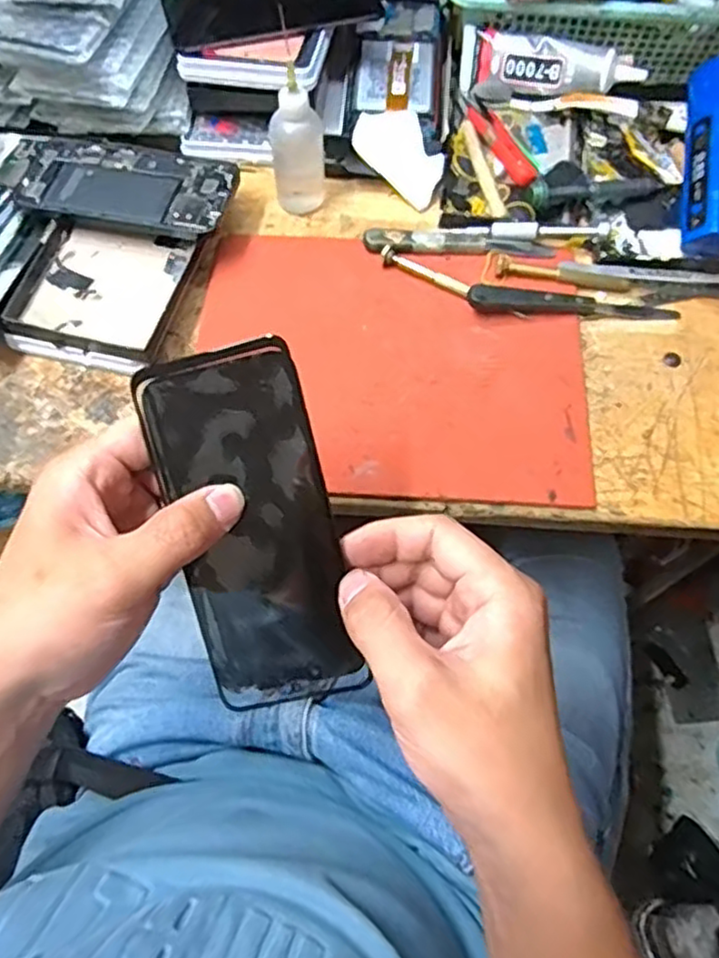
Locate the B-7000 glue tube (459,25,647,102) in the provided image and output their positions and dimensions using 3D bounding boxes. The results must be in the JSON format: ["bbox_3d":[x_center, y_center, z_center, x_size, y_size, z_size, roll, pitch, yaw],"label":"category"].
[{"bbox_3d":[0.148,-0.321,0.544,0.137,0.044,0.027,21,34,16],"label":"B-7000 glue tube"}]

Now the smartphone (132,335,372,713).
[{"bbox_3d":[-0.045,0.023,0.303,0.069,0.008,0.156,-13,99,6],"label":"smartphone"}]

